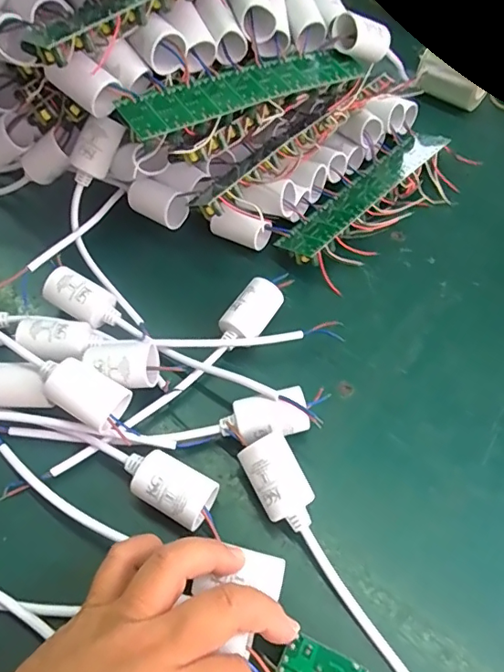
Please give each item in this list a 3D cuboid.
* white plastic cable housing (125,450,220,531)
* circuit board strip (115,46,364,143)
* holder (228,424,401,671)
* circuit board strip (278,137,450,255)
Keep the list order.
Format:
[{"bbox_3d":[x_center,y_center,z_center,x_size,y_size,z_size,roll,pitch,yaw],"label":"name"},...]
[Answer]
[{"bbox_3d":[-0.048,0.087,0.291,0.053,0.030,0.027,26,59,15],"label":"white plastic cable housing"},{"bbox_3d":[-0.001,-0.175,0.362,0.190,0.022,0.039,-33,63,-21],"label":"circuit board strip"},{"bbox_3d":[0.056,0.134,0.260,0.027,0.035,0.220,-30,62,-20],"label":"holder"},{"bbox_3d":[0.098,-0.124,0.431,0.036,0.007,0.197,28,57,35],"label":"circuit board strip"}]

